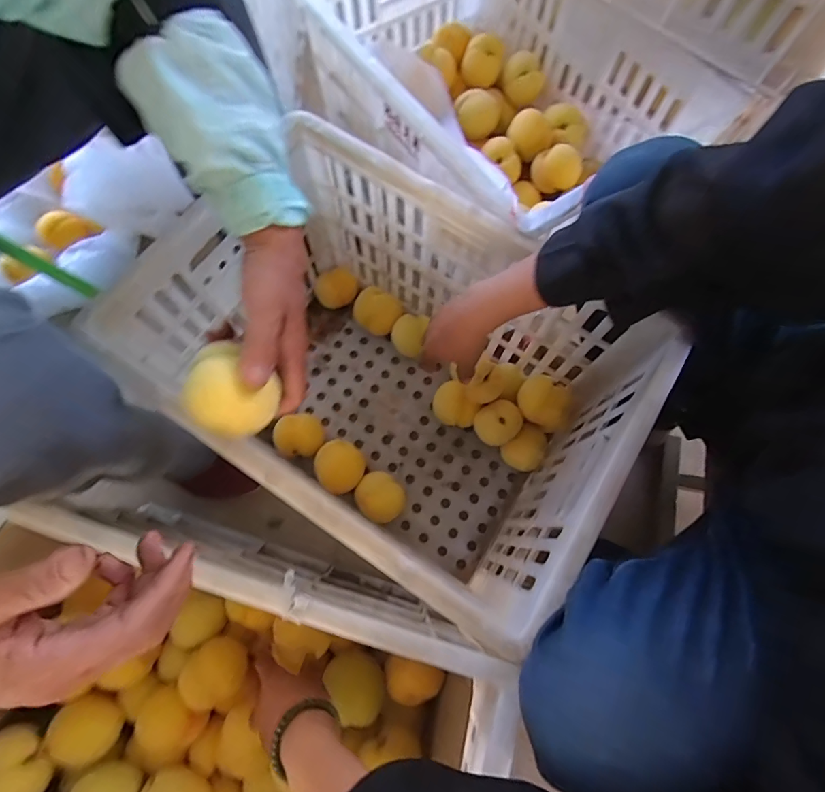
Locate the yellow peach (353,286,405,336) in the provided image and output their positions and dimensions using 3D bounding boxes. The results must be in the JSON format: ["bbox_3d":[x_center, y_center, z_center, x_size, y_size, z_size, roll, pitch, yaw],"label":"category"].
[{"bbox_3d":[-0.055,-0.136,0.698,0.073,0.064,0.067,1,73,-2],"label":"yellow peach"}]

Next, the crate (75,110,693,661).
[{"bbox_3d":[-0.028,-0.022,0.541,0.486,0.304,0.336,35,75,8],"label":"crate"}]

